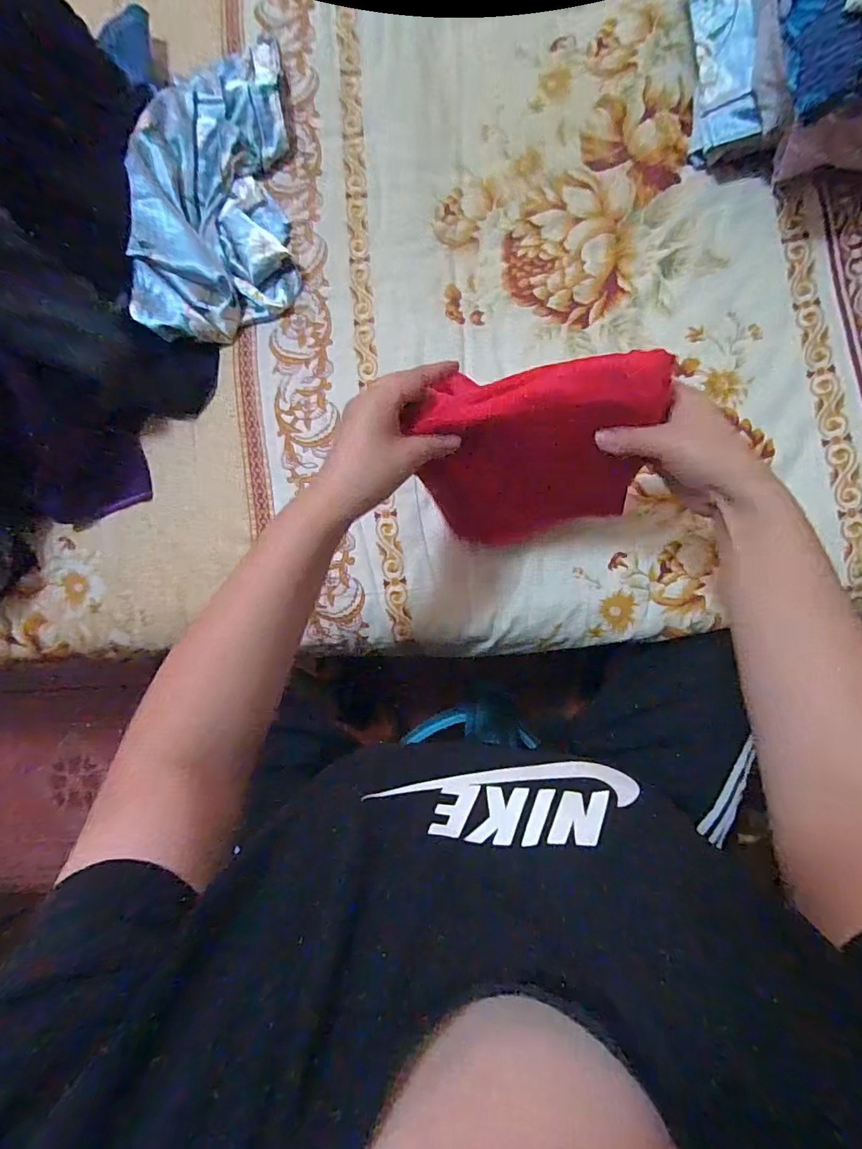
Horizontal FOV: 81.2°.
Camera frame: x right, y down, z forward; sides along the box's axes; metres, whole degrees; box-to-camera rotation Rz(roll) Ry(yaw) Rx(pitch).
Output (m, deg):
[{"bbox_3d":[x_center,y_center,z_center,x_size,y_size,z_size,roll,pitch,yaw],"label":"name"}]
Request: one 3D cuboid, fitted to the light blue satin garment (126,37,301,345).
[{"bbox_3d":[-0.243,-0.444,0.571,0.170,0.051,0.347,2,86,7],"label":"light blue satin garment"}]

